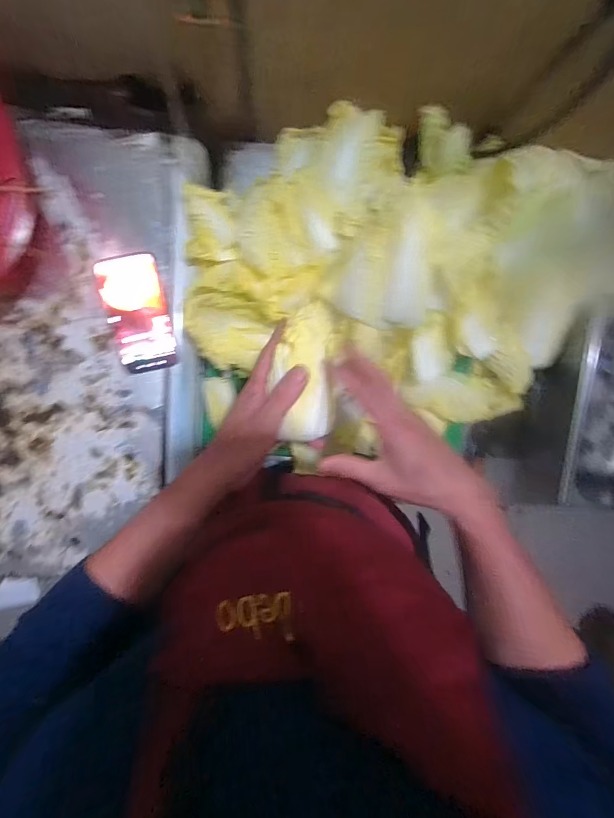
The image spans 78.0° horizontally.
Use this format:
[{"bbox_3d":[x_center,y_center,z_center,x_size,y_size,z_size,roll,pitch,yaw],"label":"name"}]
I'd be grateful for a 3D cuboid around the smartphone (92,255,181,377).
[{"bbox_3d":[-0.240,-0.136,0.540,0.084,0.015,0.160,-12,98,-3],"label":"smartphone"}]

